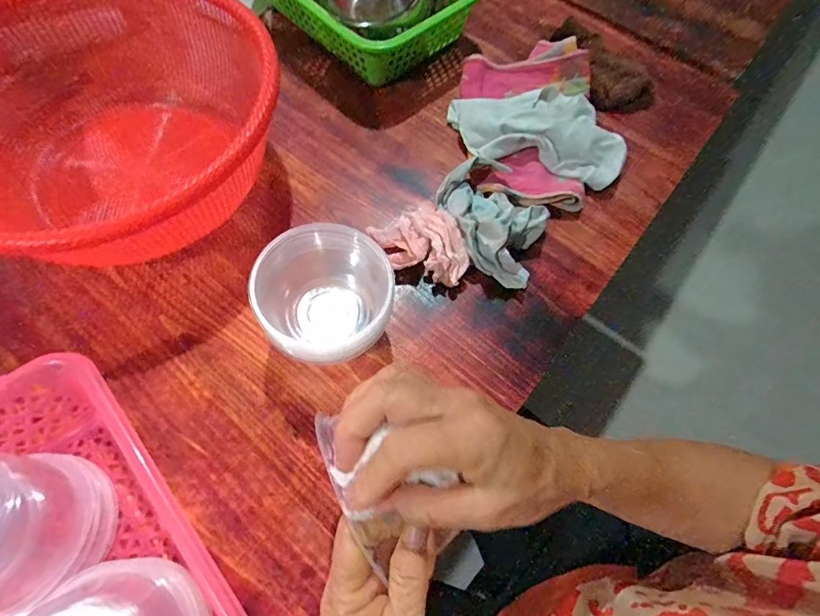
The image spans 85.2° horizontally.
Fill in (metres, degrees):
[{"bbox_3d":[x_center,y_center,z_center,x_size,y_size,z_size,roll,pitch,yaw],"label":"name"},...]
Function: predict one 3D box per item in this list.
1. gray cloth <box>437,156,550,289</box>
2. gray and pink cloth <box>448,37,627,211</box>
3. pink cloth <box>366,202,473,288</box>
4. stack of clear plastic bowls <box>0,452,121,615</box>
[{"bbox_3d":[0.093,-0.094,0.474,0.094,0.054,0.147,-21,67,-11],"label":"gray cloth"},{"bbox_3d":[0.149,-0.229,0.541,0.176,0.047,0.240,-12,66,-8],"label":"gray and pink cloth"},{"bbox_3d":[0.014,-0.068,0.470,0.076,0.040,0.106,-29,69,-15],"label":"pink cloth"},{"bbox_3d":[-0.283,0.161,0.312,0.088,0.101,0.107,39,69,15],"label":"stack of clear plastic bowls"}]

